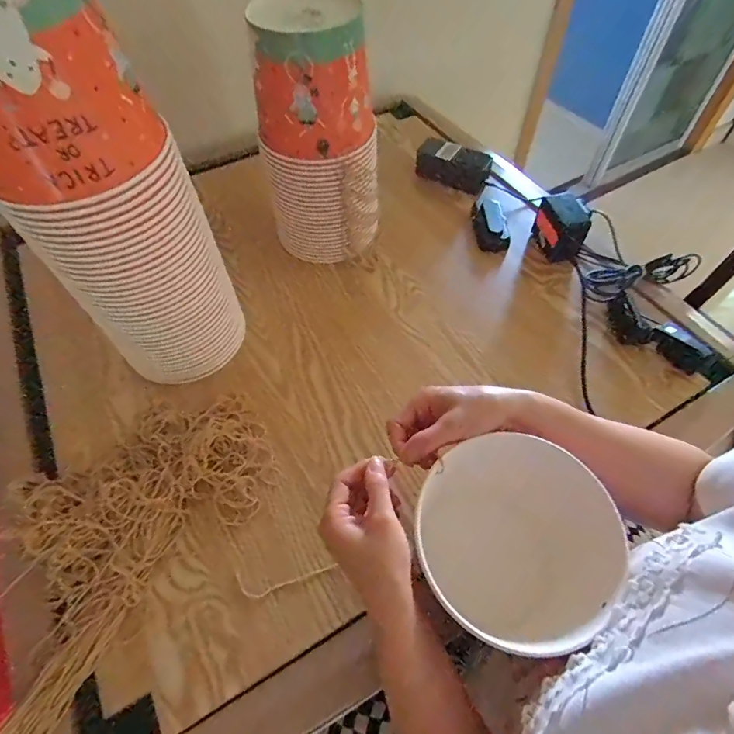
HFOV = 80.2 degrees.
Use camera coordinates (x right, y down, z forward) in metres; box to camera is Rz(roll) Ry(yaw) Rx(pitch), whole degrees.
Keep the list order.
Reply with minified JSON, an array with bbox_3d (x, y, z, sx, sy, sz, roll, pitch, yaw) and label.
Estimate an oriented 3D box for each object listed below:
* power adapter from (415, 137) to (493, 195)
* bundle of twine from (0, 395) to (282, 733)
[{"bbox_3d":[0.162,-0.377,0.813,0.133,0.055,0.057,31,63,19],"label":"power adapter"},{"bbox_3d":[-0.261,0.161,0.461,0.193,0.043,0.346,33,64,20],"label":"bundle of twine"}]

